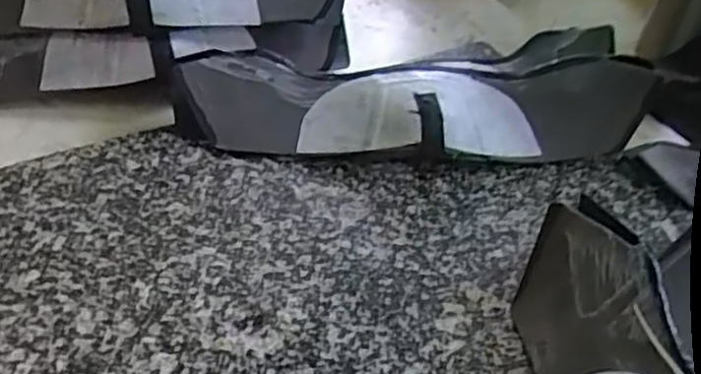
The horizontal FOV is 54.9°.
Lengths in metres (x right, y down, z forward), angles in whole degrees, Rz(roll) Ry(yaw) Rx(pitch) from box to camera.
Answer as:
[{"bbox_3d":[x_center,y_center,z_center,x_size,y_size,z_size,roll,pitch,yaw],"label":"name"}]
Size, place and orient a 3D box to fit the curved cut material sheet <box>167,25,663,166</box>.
[{"bbox_3d":[0.040,-0.056,0.430,0.301,0.051,0.081,0,44,-8],"label":"curved cut material sheet"}]

